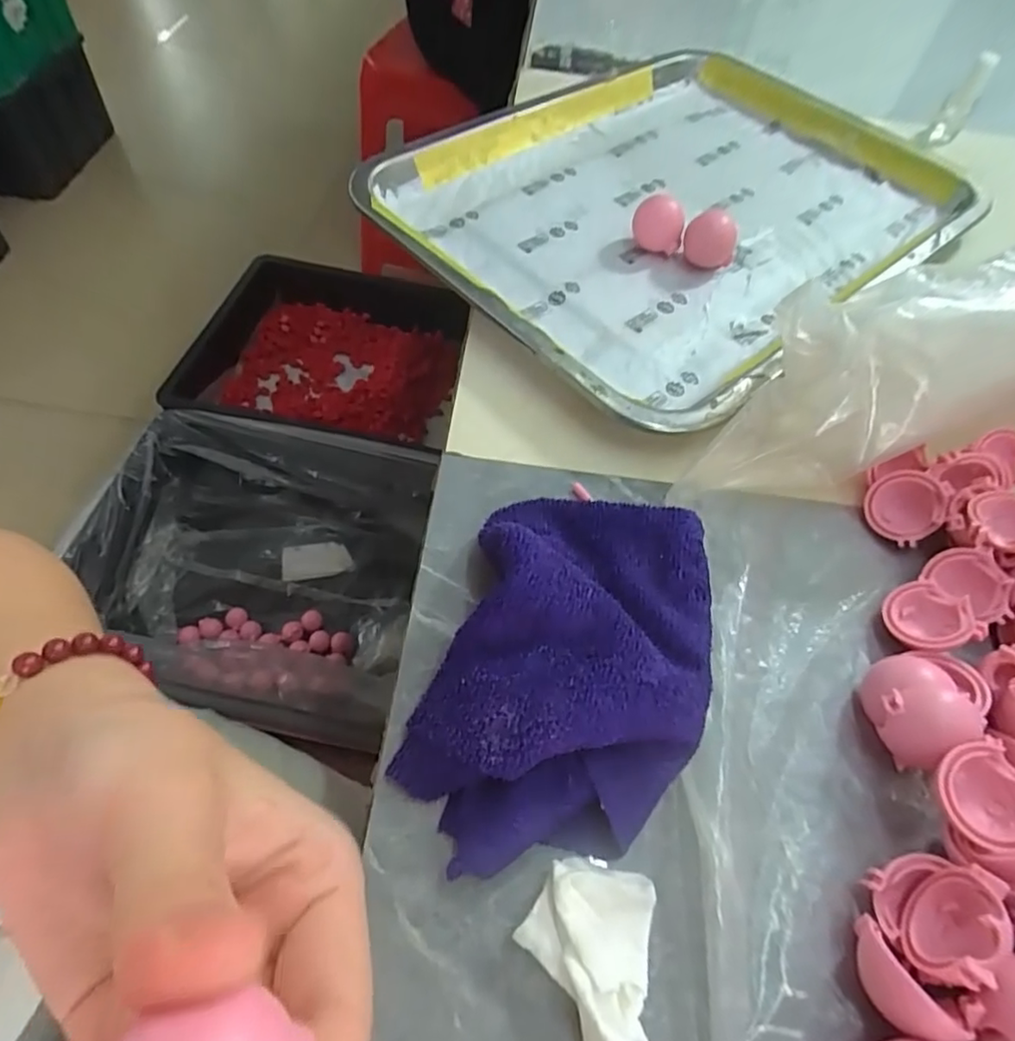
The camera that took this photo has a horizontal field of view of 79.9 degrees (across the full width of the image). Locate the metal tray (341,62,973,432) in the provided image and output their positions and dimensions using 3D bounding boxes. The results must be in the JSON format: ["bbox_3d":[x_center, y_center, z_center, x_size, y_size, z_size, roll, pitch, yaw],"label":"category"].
[{"bbox_3d":[0.114,-0.206,0.382,0.362,0.027,0.249,-37,68,-24],"label":"metal tray"}]

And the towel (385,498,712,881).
[{"bbox_3d":[0.023,0.048,0.204,0.088,0.036,0.136,22,59,9],"label":"towel"}]

